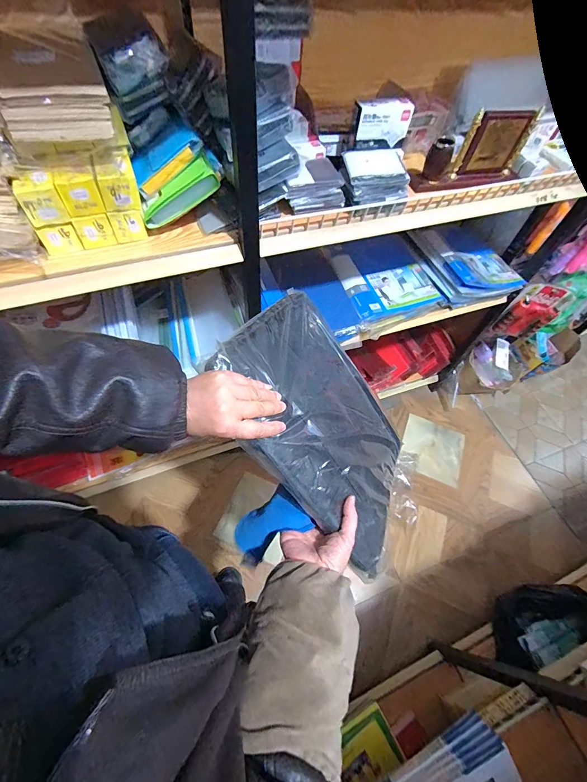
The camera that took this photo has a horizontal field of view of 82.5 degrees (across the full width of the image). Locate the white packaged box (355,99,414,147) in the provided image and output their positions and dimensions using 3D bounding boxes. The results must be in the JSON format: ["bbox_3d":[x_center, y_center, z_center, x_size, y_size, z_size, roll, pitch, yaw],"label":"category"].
[{"bbox_3d":[0.171,-0.519,0.644,0.105,0.064,0.026,-8,60,-9],"label":"white packaged box"}]

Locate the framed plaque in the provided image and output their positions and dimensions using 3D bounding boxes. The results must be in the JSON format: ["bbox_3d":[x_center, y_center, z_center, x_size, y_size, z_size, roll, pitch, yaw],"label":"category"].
[{"bbox_3d":[0.430,-0.522,0.721,0.169,0.126,0.021,-5,59,-8],"label":"framed plaque"}]

